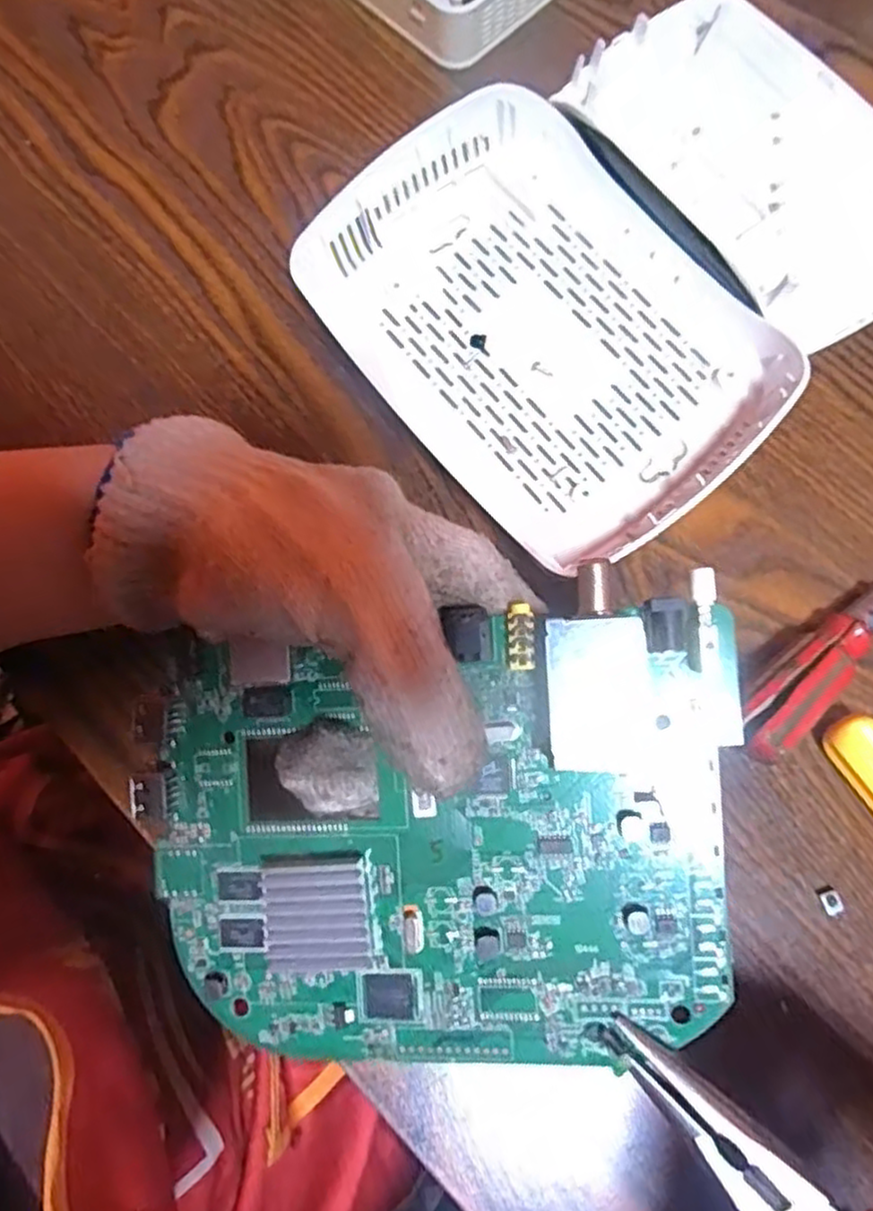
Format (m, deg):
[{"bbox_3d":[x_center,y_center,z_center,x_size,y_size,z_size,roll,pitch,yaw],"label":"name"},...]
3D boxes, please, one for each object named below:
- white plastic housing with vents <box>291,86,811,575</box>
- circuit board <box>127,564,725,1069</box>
[{"bbox_3d":[0.044,-0.110,0.285,0.134,0.037,0.181,-43,81,-7],"label":"white plastic housing with vents"},{"bbox_3d":[0.000,0.063,0.189,0.160,0.015,0.117,-9,88,8],"label":"circuit board"}]

